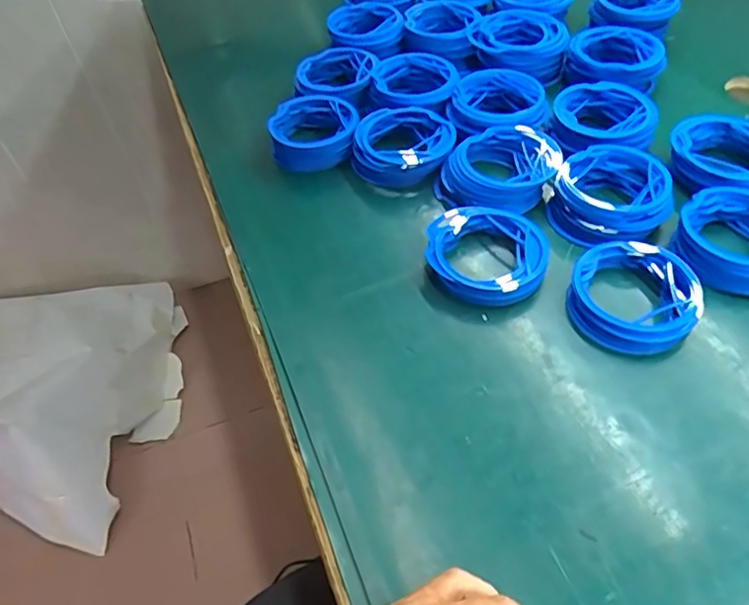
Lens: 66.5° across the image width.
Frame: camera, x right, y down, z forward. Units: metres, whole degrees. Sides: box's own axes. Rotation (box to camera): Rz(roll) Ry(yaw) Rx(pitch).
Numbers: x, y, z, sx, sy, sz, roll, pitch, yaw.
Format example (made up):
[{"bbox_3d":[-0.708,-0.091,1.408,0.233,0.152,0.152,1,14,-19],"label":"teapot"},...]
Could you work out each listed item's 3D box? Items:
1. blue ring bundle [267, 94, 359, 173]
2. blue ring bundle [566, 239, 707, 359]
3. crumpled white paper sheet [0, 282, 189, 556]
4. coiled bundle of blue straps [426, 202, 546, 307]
[{"bbox_3d":[-0.065,-0.186,0.619,0.096,0.033,0.088,-11,50,-4],"label":"blue ring bundle"},{"bbox_3d":[0.208,-0.007,0.463,0.099,0.027,0.097,-2,50,3],"label":"blue ring bundle"},{"bbox_3d":[-0.758,0.206,1.226,0.598,0.208,0.576,-7,50,-1],"label":"crumpled white paper sheet"},{"bbox_3d":[0.098,-0.047,0.503,0.100,0.028,0.114,3,51,7],"label":"coiled bundle of blue straps"}]

